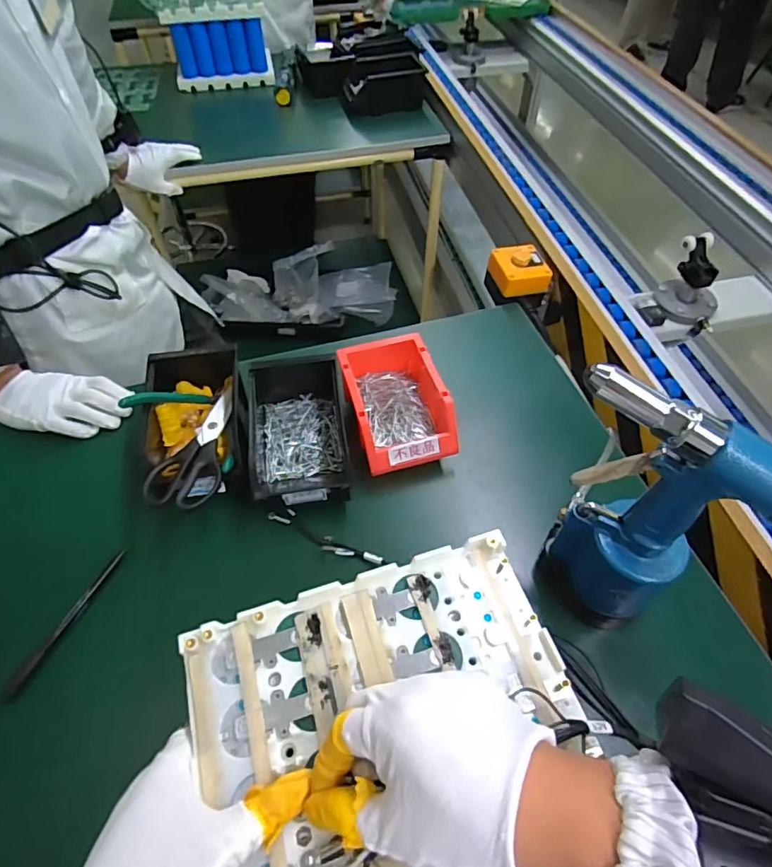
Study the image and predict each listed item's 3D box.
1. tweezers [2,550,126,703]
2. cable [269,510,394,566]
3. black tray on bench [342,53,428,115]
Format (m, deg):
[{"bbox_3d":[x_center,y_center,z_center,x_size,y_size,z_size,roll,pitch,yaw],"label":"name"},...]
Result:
[{"bbox_3d":[-0.307,0.180,0.495,0.013,0.012,0.150,17,56,12],"label":"tweezers"},{"bbox_3d":[-0.064,0.113,0.547,0.139,0.012,0.021,24,57,17],"label":"cable"},{"bbox_3d":[-0.009,-0.878,1.296,0.208,0.097,0.094,-12,55,-9],"label":"black tray on bench"}]

